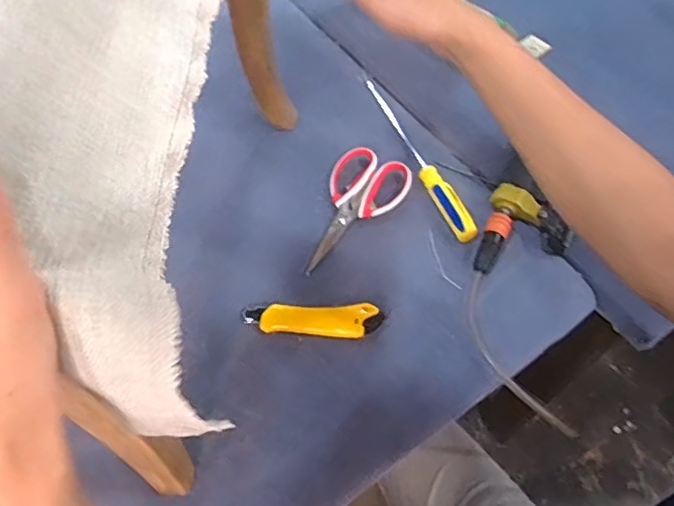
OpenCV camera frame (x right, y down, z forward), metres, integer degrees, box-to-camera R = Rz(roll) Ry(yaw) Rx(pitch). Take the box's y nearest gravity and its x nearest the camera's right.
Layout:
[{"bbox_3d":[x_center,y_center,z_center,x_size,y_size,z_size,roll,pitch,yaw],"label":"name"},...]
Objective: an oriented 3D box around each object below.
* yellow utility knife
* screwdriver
[{"bbox_3d":[-0.028,0.075,0.649,0.156,0.012,0.036,1,61,2],"label":"yellow utility knife"},{"bbox_3d":[0.106,-0.136,0.761,0.026,0.022,0.299,-19,62,-9],"label":"screwdriver"}]

